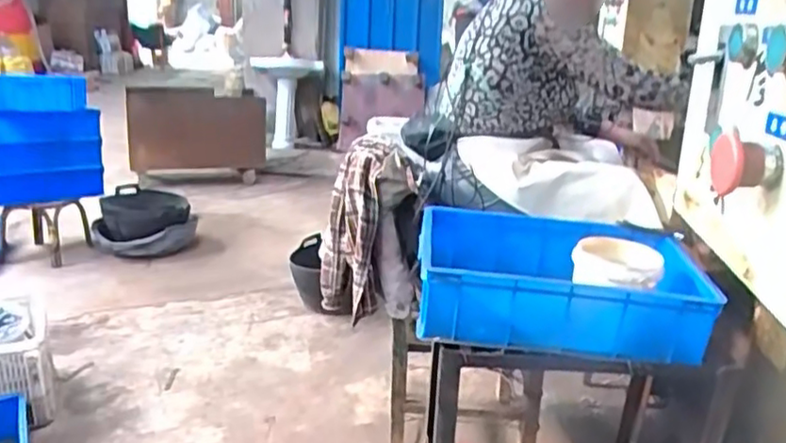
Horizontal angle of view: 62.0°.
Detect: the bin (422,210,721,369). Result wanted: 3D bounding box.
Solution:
[{"bbox_3d":[0.313,0.113,1.293,0.514,0.147,0.364,4,19,4],"label":"bin"}]

